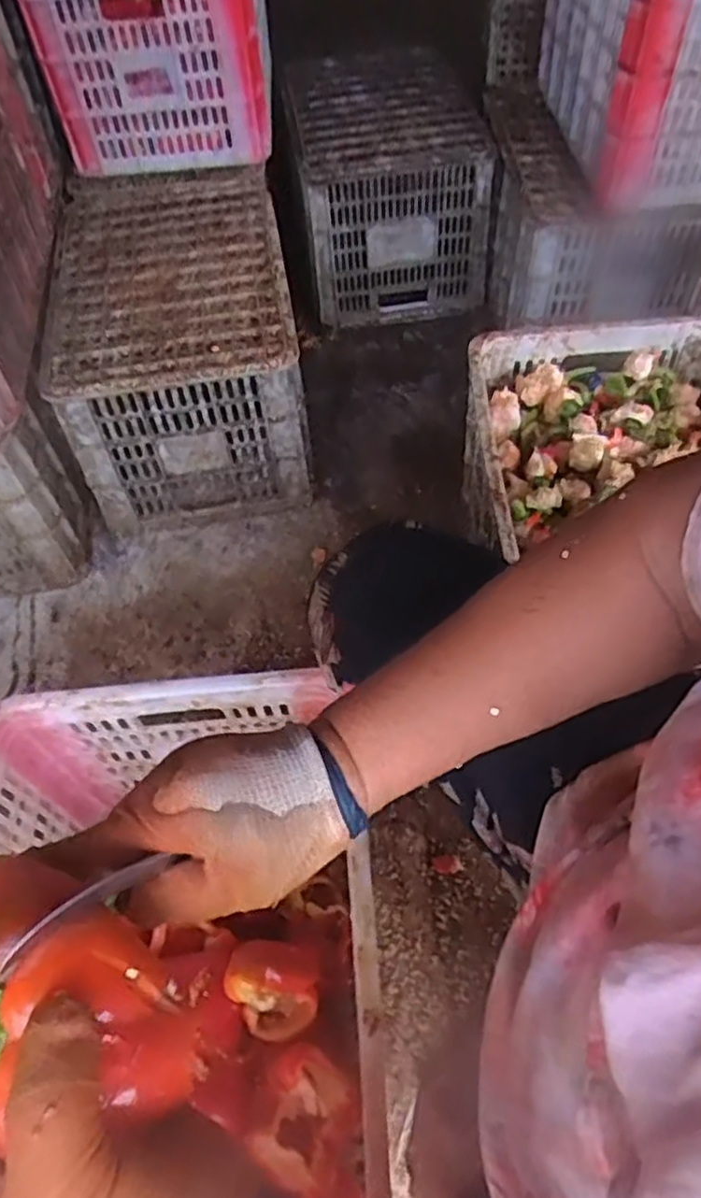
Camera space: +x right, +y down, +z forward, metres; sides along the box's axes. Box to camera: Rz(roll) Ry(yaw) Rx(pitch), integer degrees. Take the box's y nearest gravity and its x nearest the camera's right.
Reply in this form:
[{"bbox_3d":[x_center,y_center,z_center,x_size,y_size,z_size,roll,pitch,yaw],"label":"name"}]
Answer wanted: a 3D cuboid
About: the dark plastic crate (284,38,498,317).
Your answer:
[{"bbox_3d":[0.070,-0.826,1.471,0.326,0.320,0.473,-7,55,-1],"label":"dark plastic crate"}]

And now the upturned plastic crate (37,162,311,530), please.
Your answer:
[{"bbox_3d":[-0.274,-0.439,1.228,0.338,0.262,0.567,-9,55,-2],"label":"upturned plastic crate"}]

